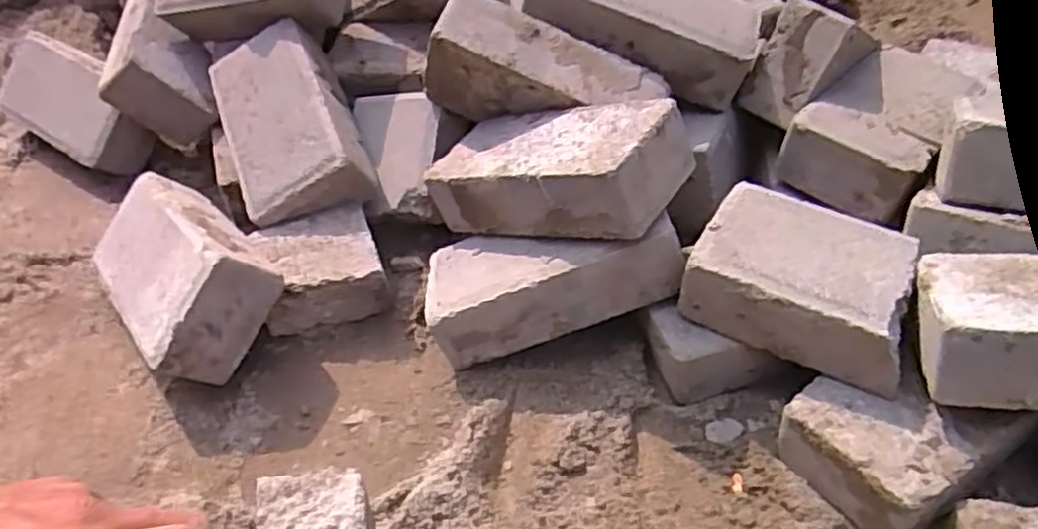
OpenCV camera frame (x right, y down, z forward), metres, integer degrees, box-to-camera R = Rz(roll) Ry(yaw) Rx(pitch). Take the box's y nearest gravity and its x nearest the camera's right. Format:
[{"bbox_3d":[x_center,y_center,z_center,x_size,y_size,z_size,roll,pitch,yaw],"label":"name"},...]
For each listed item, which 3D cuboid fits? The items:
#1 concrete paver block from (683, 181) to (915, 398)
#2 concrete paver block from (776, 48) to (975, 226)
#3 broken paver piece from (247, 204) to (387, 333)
[{"bbox_3d":[0.217,0.013,0.570,0.161,0.064,0.108,21,50,24],"label":"concrete paver block"},{"bbox_3d":[0.335,-0.136,0.695,0.113,0.058,0.220,26,52,28],"label":"concrete paver block"},{"bbox_3d":[-0.177,0.008,0.680,0.105,0.068,0.088,-14,45,-9],"label":"broken paver piece"}]

